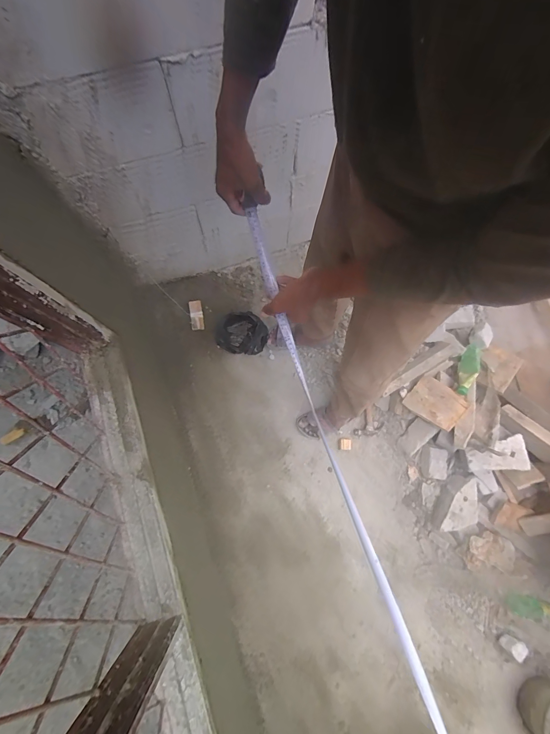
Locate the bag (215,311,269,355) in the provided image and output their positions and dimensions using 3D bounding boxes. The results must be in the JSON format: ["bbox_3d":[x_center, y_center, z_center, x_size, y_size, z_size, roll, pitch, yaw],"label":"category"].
[{"bbox_3d":[-0.130,-0.138,1.346,0.199,0.126,0.165,13,79,1],"label":"bag"}]

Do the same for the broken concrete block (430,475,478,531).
[{"bbox_3d":[0.684,0.512,1.239,0.148,0.059,0.226,23,79,3],"label":"broken concrete block"}]

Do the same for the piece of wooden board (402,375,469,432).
[{"bbox_3d":[0.601,0.132,1.247,0.186,0.011,0.144,37,88,24],"label":"piece of wooden board"}]

